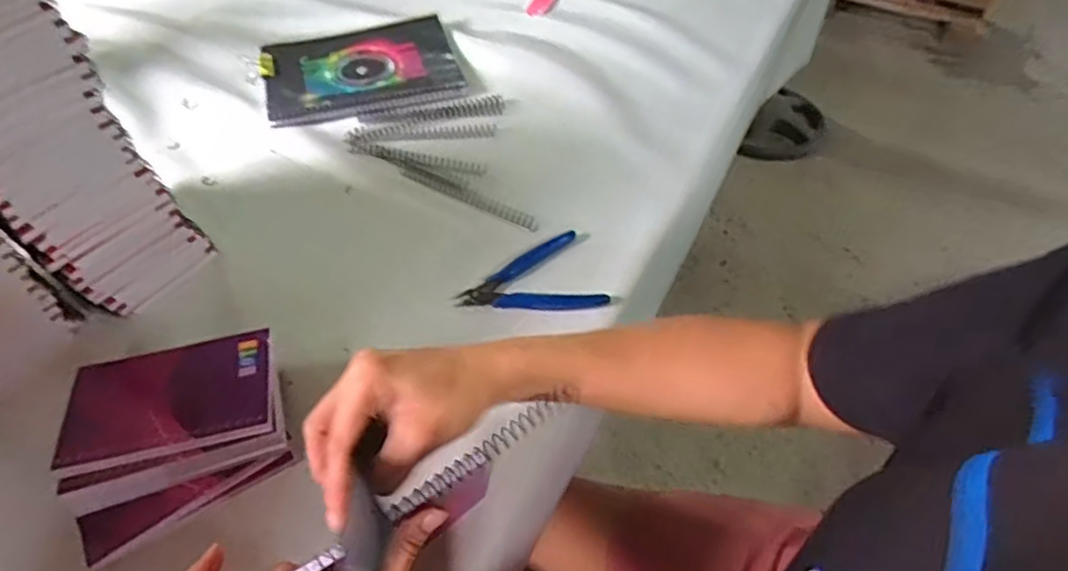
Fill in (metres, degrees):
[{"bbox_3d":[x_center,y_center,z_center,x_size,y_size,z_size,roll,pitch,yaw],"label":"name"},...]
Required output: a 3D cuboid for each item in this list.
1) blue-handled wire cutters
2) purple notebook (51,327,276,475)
[{"bbox_3d":[-0.005,-0.011,0.544,0.123,0.013,0.081,-3,51,-3],"label":"blue-handled wire cutters"},{"bbox_3d":[-0.244,0.074,0.428,0.128,0.011,0.087,-10,52,-9],"label":"purple notebook"}]

